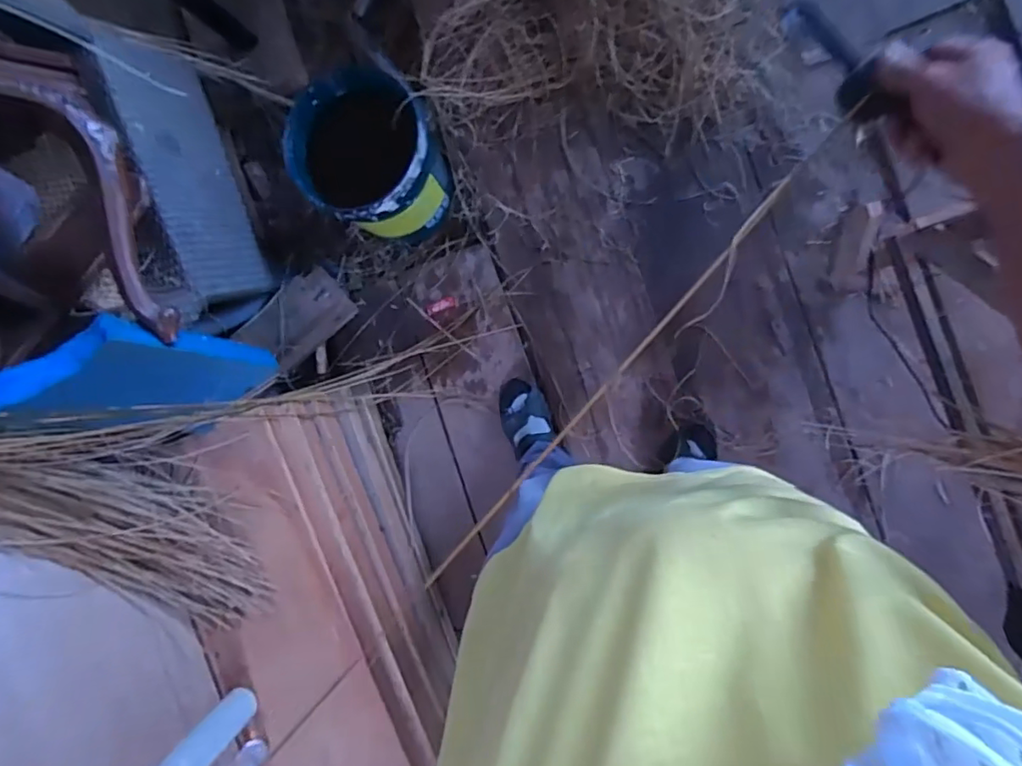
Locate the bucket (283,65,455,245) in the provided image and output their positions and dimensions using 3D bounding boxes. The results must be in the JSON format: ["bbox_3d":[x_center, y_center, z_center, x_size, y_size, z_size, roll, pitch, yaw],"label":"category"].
[{"bbox_3d":[-0.299,-0.480,1.219,0.288,0.249,0.272,0,92,6],"label":"bucket"}]

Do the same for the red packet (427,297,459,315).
[{"bbox_3d":[-0.165,-0.187,1.342,0.078,0.005,0.027,-19,90,10],"label":"red packet"}]

